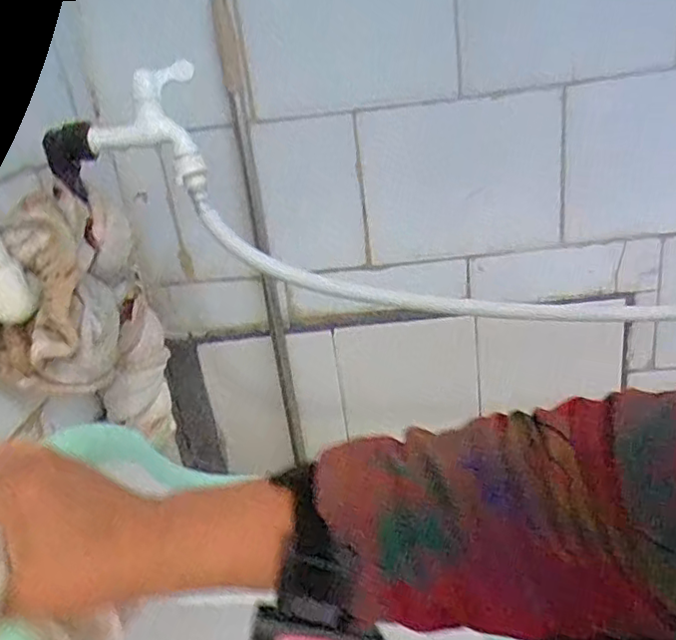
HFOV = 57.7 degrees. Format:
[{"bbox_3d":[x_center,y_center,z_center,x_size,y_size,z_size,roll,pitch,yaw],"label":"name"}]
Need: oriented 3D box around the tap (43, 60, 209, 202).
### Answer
[{"bbox_3d":[-0.196,-0.172,0.574,0.141,0.105,0.058,0,25,16],"label":"tap"}]

